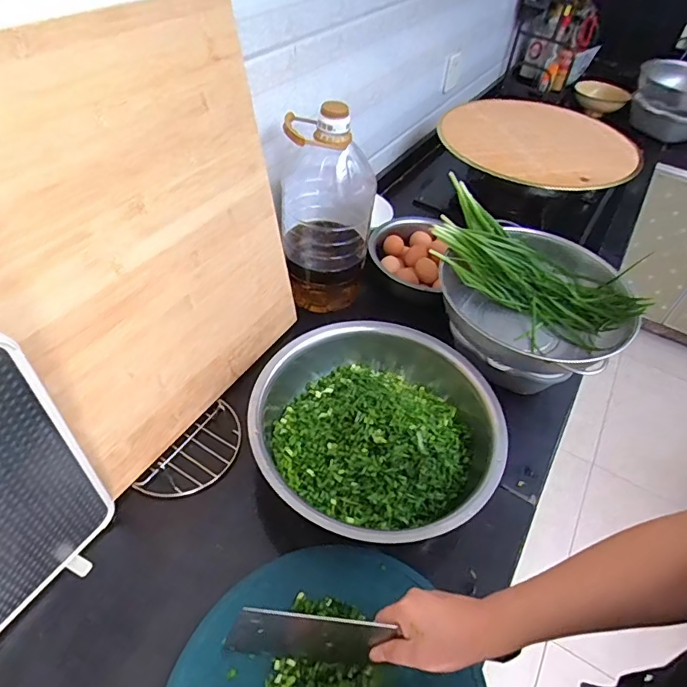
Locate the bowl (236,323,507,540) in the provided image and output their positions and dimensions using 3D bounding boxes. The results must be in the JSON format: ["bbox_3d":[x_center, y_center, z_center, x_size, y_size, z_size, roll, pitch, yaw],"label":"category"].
[{"bbox_3d":[0.047,0.112,0.706,0.338,0.109,0.368,3,47,-3],"label":"bowl"}]

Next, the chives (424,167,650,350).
[{"bbox_3d":[0.302,-0.128,0.811,0.347,0.137,0.151,32,50,1],"label":"chives"}]

